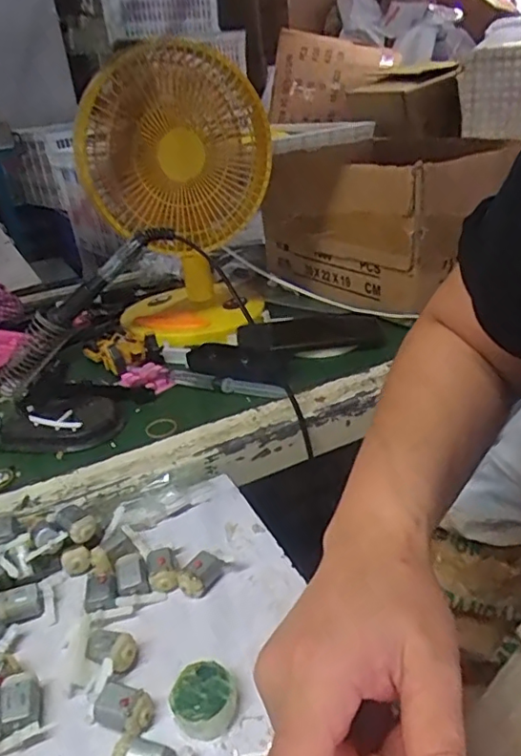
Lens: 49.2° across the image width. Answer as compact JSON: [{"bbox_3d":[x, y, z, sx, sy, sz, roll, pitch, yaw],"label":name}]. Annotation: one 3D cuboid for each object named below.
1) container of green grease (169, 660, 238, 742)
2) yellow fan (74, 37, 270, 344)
[{"bbox_3d":[-0.030,0.166,0.295,0.031,0.017,0.031,-6,28,3],"label":"container of green grease"},{"bbox_3d":[-0.096,-0.212,0.704,0.209,0.289,0.174,-14,28,-12],"label":"yellow fan"}]

